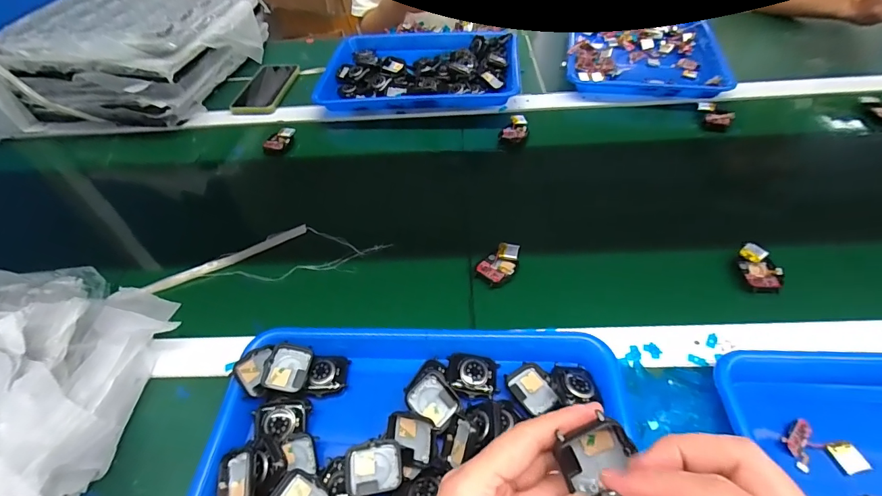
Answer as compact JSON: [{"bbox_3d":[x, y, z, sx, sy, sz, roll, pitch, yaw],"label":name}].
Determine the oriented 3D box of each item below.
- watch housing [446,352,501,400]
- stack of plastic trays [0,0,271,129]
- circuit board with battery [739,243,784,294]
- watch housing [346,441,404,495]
[{"bbox_3d":[0.027,0.112,0.367,0.044,0.011,0.034,4,51,9],"label":"watch housing"},{"bbox_3d":[-0.534,-0.370,0.770,0.324,0.165,0.359,8,51,4],"label":"stack of plastic trays"},{"bbox_3d":[0.335,0.018,0.438,0.035,0.010,0.056,0,51,5],"label":"circuit board with battery"},{"bbox_3d":[-0.051,0.170,0.322,0.042,0.007,0.035,-10,50,-2],"label":"watch housing"}]

